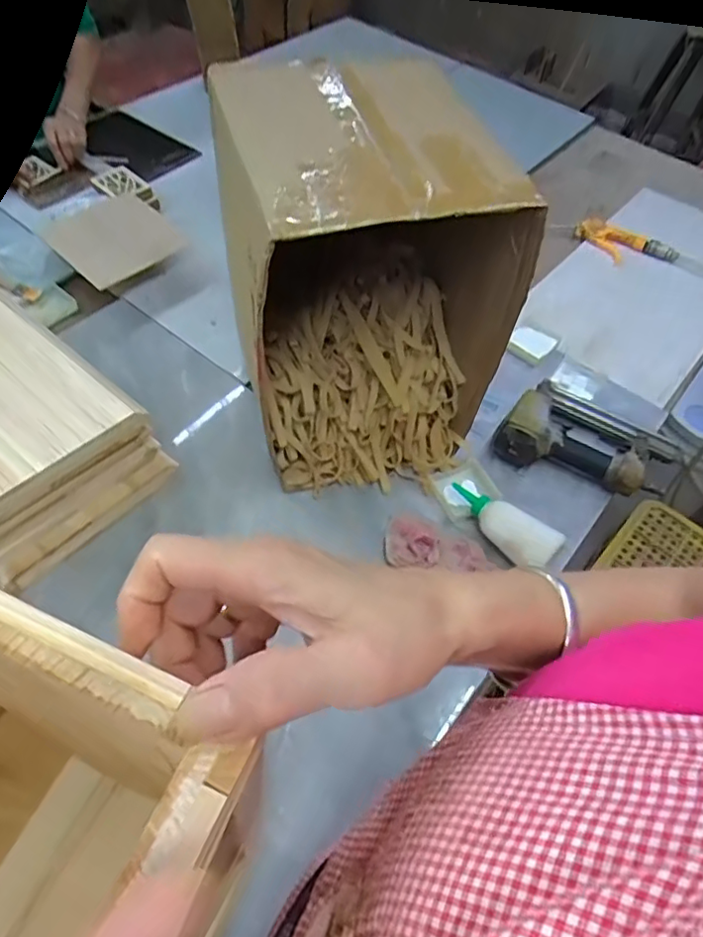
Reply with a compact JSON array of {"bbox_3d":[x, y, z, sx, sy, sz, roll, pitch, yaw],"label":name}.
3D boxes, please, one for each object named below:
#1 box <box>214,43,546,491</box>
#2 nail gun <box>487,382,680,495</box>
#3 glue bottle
[{"bbox_3d":[0.014,-0.186,0.694,0.278,0.401,0.329,-12,58,-13],"label":"box"},{"bbox_3d":[0.336,-0.053,0.821,0.233,0.069,0.156,23,57,10],"label":"nail gun"},{"bbox_3d":[0.186,0.070,0.741,0.151,0.046,0.054,34,60,17],"label":"glue bottle"}]

